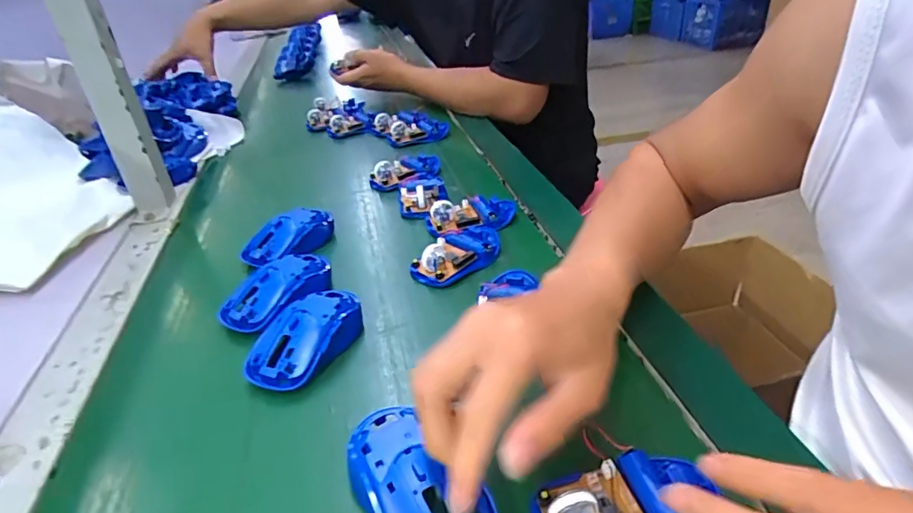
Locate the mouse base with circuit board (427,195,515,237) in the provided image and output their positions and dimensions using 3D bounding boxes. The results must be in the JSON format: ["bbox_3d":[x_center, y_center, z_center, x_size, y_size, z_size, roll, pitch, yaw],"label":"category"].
[{"bbox_3d":[0.017,-0.050,0.575,0.101,0.032,0.056,-7,34,-5],"label":"mouse base with circuit board"}]

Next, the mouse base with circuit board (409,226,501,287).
[{"bbox_3d":[0.002,-0.009,0.505,0.050,0.030,0.104,27,44,37],"label":"mouse base with circuit board"}]

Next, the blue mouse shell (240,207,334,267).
[{"bbox_3d":[-0.179,-0.023,0.556,0.103,0.038,0.041,-29,41,-33],"label":"blue mouse shell"}]

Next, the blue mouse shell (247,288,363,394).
[{"bbox_3d":[-0.117,0.063,0.409,0.055,0.032,0.102,17,39,28],"label":"blue mouse shell"}]

